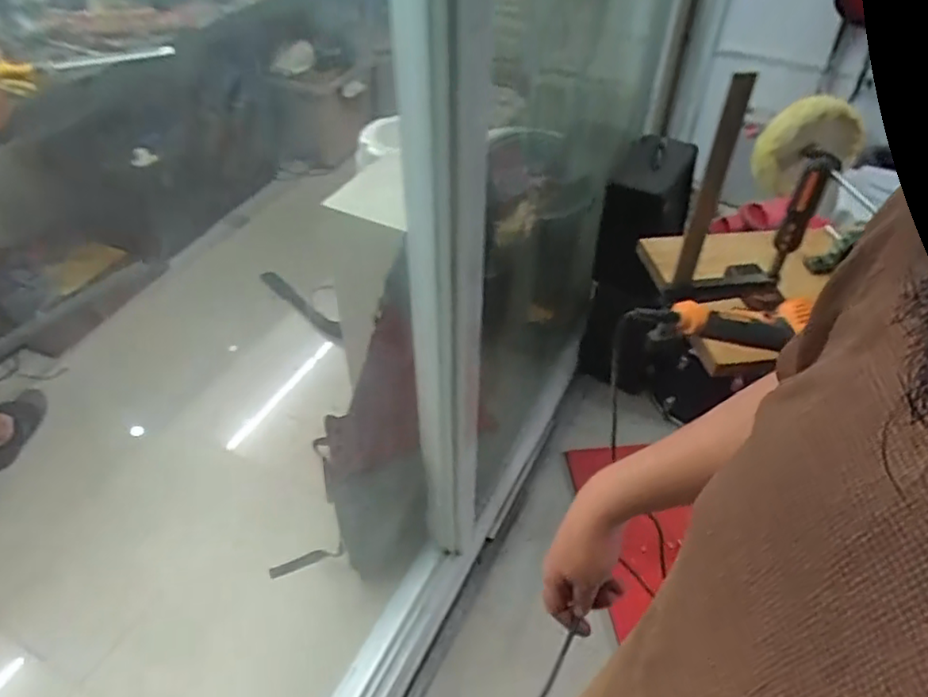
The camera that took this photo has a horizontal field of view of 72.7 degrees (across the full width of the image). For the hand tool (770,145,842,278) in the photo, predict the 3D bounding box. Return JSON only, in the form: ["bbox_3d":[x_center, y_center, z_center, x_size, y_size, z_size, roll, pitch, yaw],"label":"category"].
[{"bbox_3d":[0.422,-0.169,0.798,0.033,0.177,0.031,-26,51,-24],"label":"hand tool"}]

